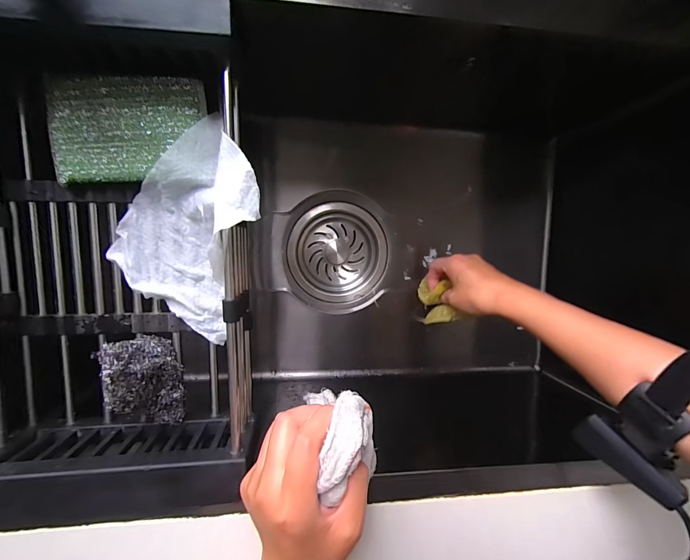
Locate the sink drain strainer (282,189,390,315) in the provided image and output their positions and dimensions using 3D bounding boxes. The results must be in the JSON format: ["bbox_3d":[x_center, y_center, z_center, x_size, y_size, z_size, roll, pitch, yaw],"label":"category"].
[{"bbox_3d":[-0.011,-0.040,0.484,0.142,0.045,0.163,-2,96,-7],"label":"sink drain strainer"}]

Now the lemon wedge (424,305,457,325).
[{"bbox_3d":[0.129,0.047,0.458,0.041,0.020,0.020,-13,99,2],"label":"lemon wedge"}]

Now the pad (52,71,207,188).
[{"bbox_3d":[-0.181,-0.125,0.278,0.118,0.015,0.082,-4,99,0],"label":"pad"}]

